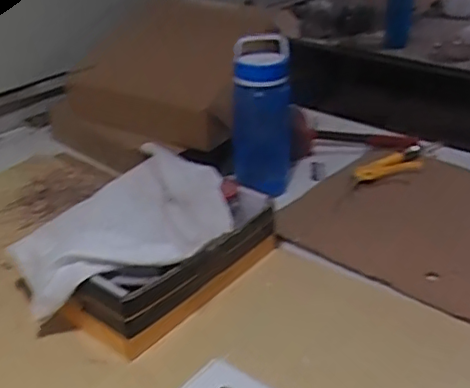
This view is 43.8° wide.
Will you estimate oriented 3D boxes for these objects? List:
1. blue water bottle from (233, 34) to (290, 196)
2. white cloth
[{"bbox_3d":[0.049,-0.138,1.047,0.097,0.276,0.077,2,30,4],"label":"blue water bottle"},{"bbox_3d":[-0.130,0.044,0.815,0.218,0.065,0.333,14,34,26],"label":"white cloth"}]

